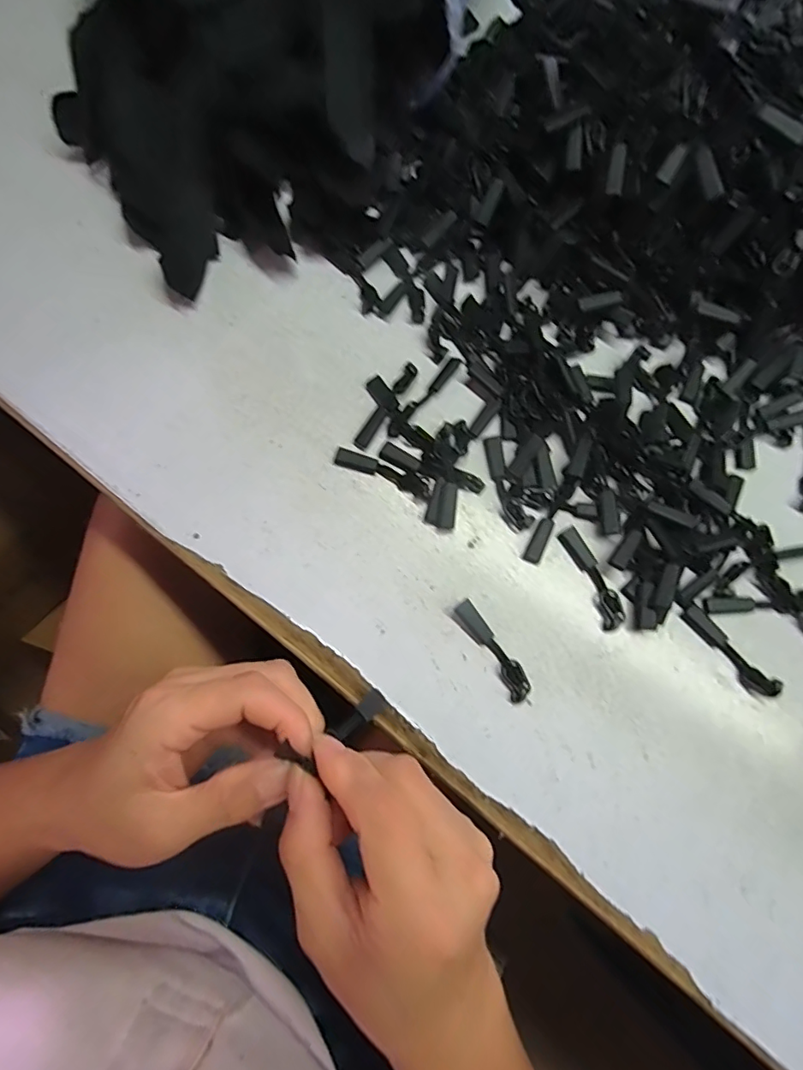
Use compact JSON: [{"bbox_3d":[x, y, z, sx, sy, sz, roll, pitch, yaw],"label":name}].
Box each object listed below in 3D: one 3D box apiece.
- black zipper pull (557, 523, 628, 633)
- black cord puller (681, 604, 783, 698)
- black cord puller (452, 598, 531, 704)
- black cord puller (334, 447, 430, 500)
[{"bbox_3d":[0.098,0.021,0.270,0.012,0.004,0.054,-23,78,-4],"label":"black zipper pull"},{"bbox_3d":[0.163,0.058,0.261,0.011,0.006,0.056,-41,80,-8],"label":"black cord puller"},{"bbox_3d":[0.045,0.057,0.261,0.012,0.005,0.054,-33,79,-6],"label":"black cord puller"},{"bbox_3d":[-0.010,-0.034,0.282,0.054,0.005,0.011,24,79,6],"label":"black cord puller"}]

